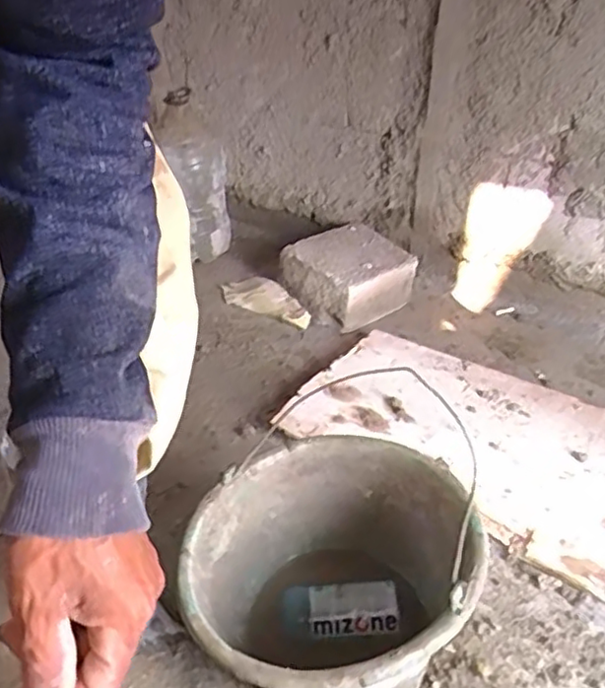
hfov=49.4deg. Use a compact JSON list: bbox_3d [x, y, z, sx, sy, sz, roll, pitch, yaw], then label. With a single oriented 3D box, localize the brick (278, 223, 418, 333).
[{"bbox_3d":[0.089,-0.132,1.247,0.210,0.104,0.209,-19,38,-26],"label":"brick"}]

